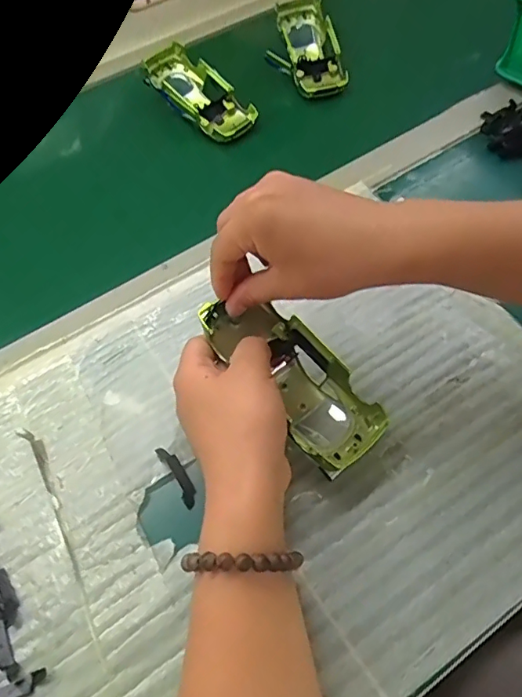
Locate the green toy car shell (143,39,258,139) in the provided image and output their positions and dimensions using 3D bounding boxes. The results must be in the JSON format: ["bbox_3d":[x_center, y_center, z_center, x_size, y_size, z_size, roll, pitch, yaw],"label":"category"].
[{"bbox_3d":[-0.066,-0.265,0.538,0.059,0.032,0.134,-40,77,-19],"label":"green toy car shell"}]

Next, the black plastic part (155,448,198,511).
[{"bbox_3d":[-0.052,0.079,0.321,0.010,0.006,0.043,-30,60,-14],"label":"black plastic part"}]

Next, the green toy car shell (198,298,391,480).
[{"bbox_3d":[0.019,0.017,0.329,0.052,0.031,0.131,-40,80,-19],"label":"green toy car shell"}]

